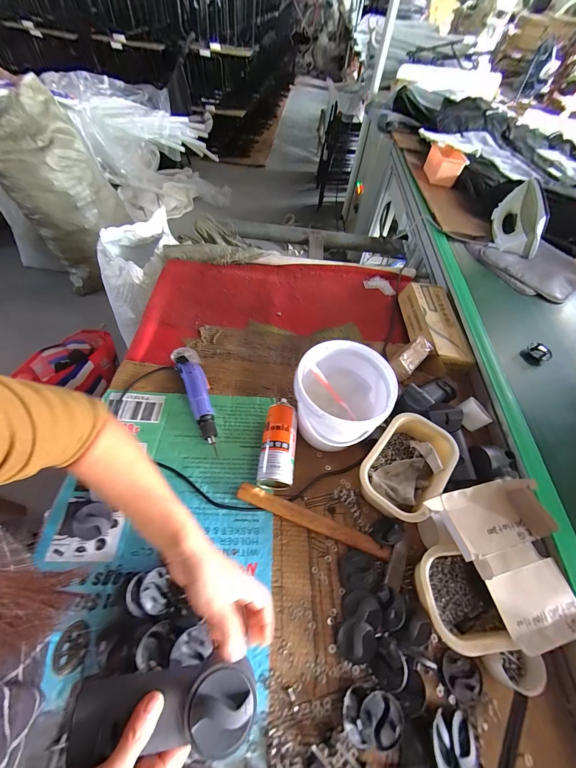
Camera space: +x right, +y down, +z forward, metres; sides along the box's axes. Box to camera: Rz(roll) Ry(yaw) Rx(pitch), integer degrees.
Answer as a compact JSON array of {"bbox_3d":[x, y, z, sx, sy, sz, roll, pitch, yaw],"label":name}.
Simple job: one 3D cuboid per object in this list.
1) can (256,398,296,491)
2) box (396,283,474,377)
[{"bbox_3d":[-0.020,0.120,0.575,0.069,0.065,0.189,5,56,-1],"label":"can"},{"bbox_3d":[0.409,-0.159,0.799,0.126,0.064,0.349,4,56,-3],"label":"box"}]

